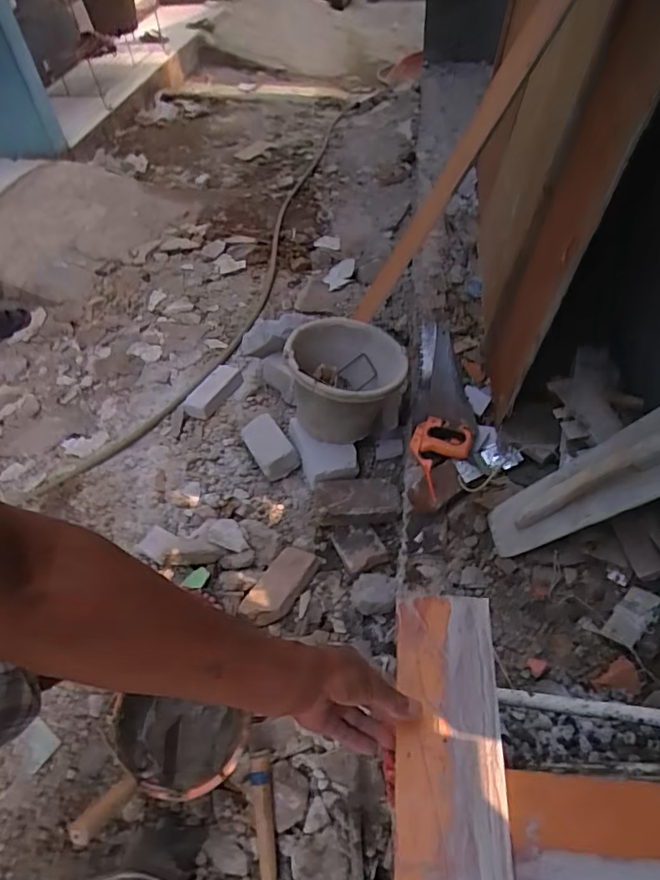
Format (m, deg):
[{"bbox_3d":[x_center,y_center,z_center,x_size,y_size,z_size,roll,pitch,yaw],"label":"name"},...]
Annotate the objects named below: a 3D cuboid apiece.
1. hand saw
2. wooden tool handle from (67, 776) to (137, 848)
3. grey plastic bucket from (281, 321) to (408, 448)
[{"bbox_3d":[0.298,-0.117,1.436,0.159,0.054,0.628,6,55,8],"label":"hand saw"},{"bbox_3d":[-0.354,0.584,0.868,0.037,0.144,0.032,22,104,18],"label":"wooden tool handle"},{"bbox_3d":[0.029,-0.141,1.380,0.263,0.252,0.267,-3,50,3],"label":"grey plastic bucket"}]

